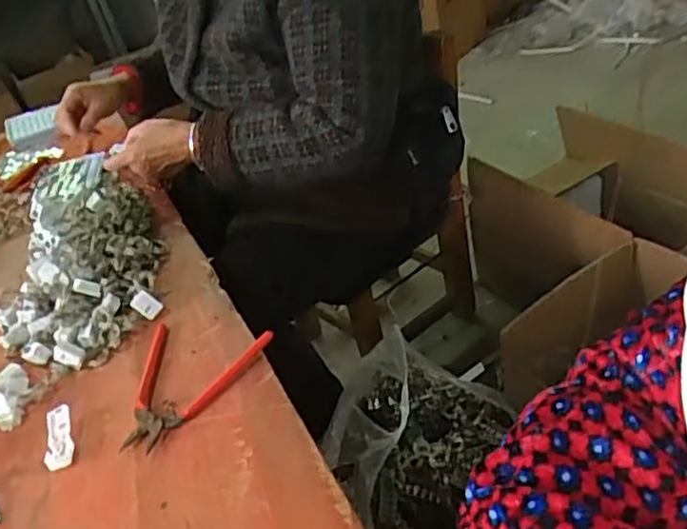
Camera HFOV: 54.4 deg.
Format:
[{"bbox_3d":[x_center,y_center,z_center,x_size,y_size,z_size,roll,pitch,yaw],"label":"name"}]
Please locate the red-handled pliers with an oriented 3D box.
[{"bbox_3d":[-0.144,0.098,0.578,0.120,0.026,0.128,6,41,25],"label":"red-handled pliers"}]

